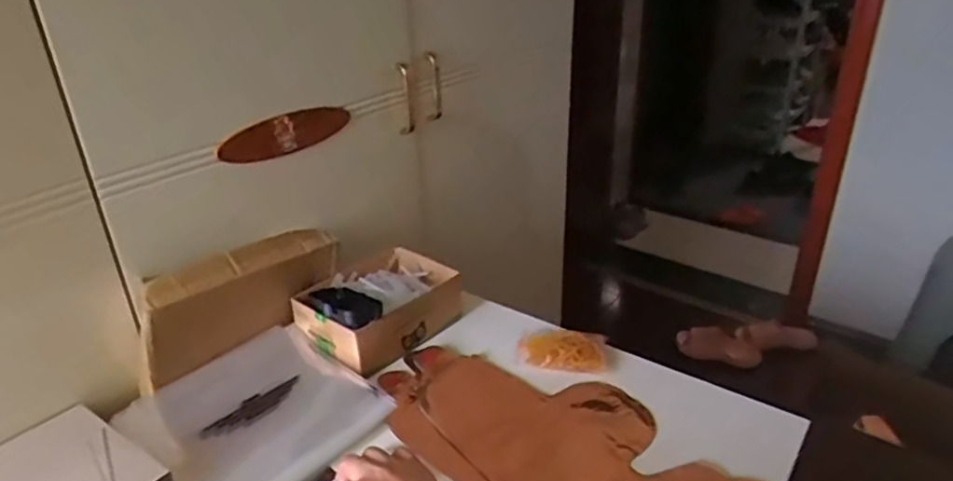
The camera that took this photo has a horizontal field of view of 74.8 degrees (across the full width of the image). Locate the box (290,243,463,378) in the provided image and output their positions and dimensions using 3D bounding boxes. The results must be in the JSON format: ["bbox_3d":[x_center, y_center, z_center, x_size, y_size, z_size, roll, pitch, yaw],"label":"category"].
[{"bbox_3d":[-0.119,0.083,0.806,0.129,0.078,0.188,21,34,37],"label":"box"}]

